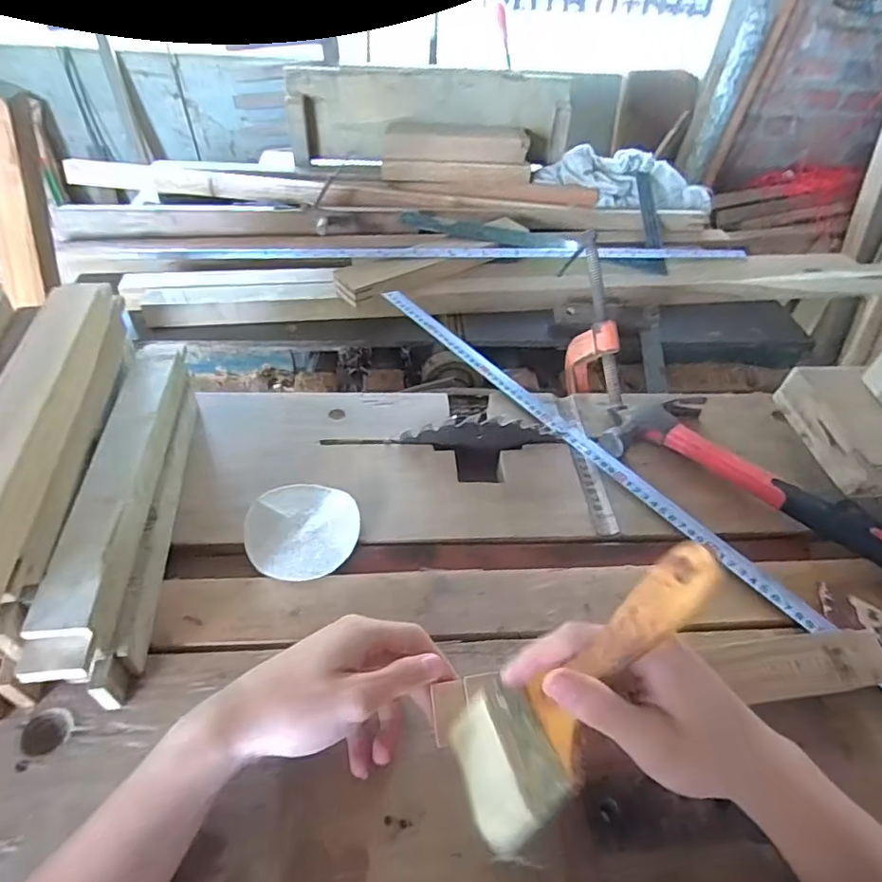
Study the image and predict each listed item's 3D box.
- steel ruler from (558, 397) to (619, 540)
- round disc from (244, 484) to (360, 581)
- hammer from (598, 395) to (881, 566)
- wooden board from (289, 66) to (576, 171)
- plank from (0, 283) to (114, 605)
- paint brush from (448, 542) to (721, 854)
[{"bbox_3d":[0.144,0.015,0.552,0.024,0.007,0.189,-2,47,-2],"label":"steel ruler"},{"bbox_3d":[-0.115,0.074,0.457,0.089,0.015,0.084,3,45,-3],"label":"round disc"},{"bbox_3d":[0.316,0.049,0.497,0.332,0.040,0.127,37,53,28],"label":"hammer"},{"bbox_3d":[-0.021,-0.659,1.106,0.560,0.168,0.046,-2,31,-2],"label":"wooden board"},{"bbox_3d":[-0.270,-0.004,0.350,0.033,0.044,0.315,-6,47,-10],"label":"plank"},{"bbox_3d":[0.074,0.126,0.287,0.026,0.184,0.070,21,23,-52],"label":"paint brush"}]

